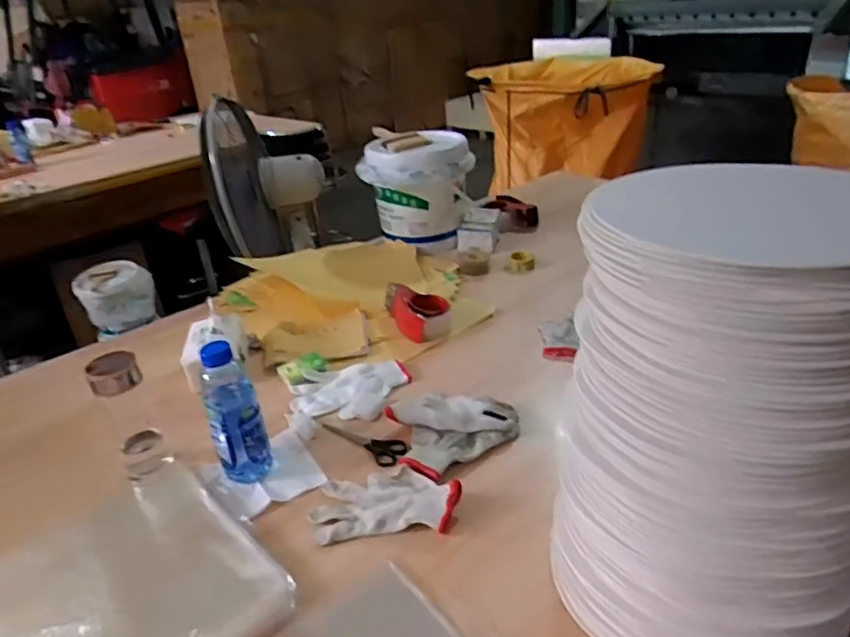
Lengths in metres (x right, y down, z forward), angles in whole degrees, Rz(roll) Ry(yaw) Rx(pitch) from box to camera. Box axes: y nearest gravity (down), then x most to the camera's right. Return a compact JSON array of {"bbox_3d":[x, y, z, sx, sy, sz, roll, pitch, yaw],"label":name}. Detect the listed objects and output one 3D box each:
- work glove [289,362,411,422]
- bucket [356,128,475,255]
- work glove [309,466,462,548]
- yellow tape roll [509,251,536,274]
[{"bbox_3d":[-0.117,0.116,0.978,0.194,0.021,0.149,-12,29,-12],"label":"work glove"},{"bbox_3d":[-0.014,-0.319,1.494,0.257,0.242,0.221,-4,29,1],"label":"bucket"},{"bbox_3d":[-0.049,0.227,0.758,0.179,0.026,0.103,-6,29,-1],"label":"work glove"},{"bbox_3d":[0.224,-0.133,1.388,0.056,0.030,0.056,-4,29,2],"label":"yellow tape roll"}]

